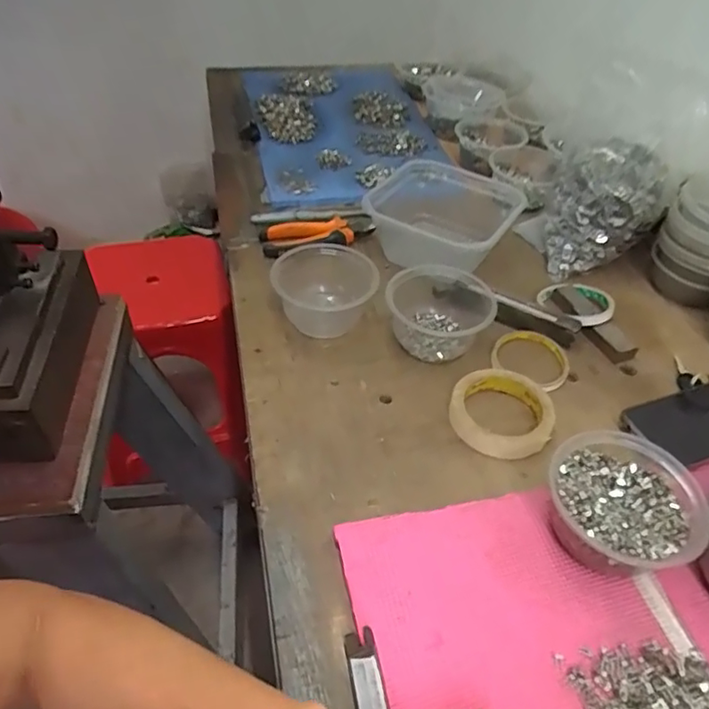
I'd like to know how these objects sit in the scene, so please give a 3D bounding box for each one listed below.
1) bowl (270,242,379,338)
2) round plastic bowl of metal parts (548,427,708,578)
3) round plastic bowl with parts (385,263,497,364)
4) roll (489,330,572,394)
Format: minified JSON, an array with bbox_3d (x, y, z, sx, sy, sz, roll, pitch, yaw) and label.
[{"bbox_3d":[-0.034,-0.072,0.652,0.116,0.057,0.107,1,45,-1],"label":"bowl"},{"bbox_3d":[0.213,0.122,0.464,0.112,0.060,0.115,1,45,-1],"label":"round plastic bowl of metal parts"},{"bbox_3d":[0.096,-0.052,0.641,0.118,0.058,0.116,1,45,-1],"label":"round plastic bowl with parts"},{"bbox_3d":[0.199,0.003,0.637,0.081,0.017,0.075,1,45,-1],"label":"roll"}]

